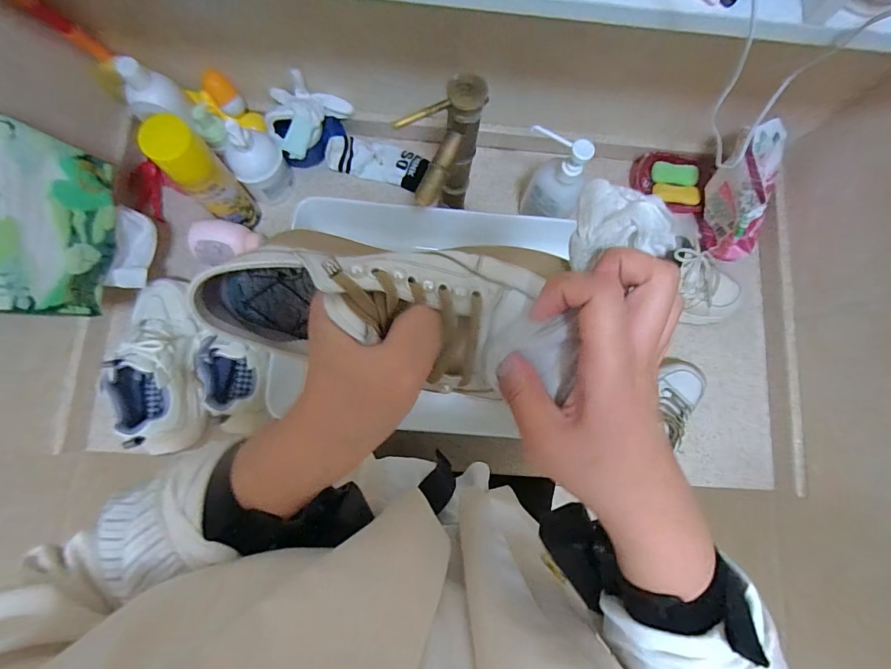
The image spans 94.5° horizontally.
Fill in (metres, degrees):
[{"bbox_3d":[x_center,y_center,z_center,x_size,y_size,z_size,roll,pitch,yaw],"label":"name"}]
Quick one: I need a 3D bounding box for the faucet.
[{"bbox_3d":[-0.006,-0.223,0.569,0.073,0.252,0.136,37,81,3],"label":"faucet"}]

